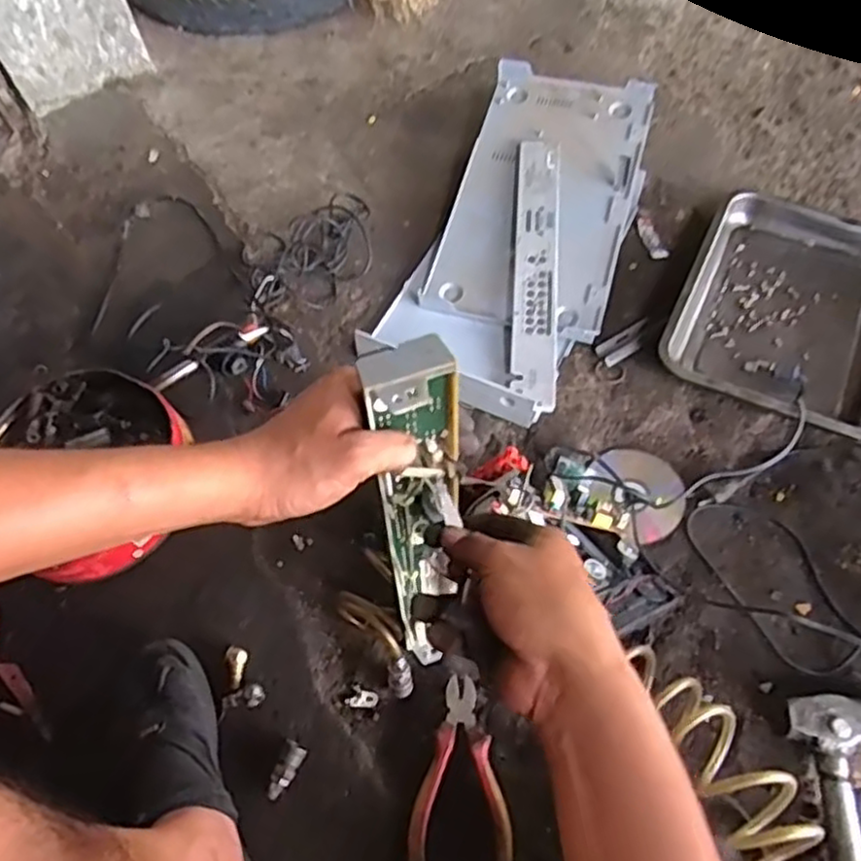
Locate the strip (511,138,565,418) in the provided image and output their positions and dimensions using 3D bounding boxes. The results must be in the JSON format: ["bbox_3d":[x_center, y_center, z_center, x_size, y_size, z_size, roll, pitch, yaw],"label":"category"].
[{"bbox_3d":[0.141,-0.219,0.939,0.060,0.009,0.413,3,68,3],"label":"strip"}]

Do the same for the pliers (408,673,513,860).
[{"bbox_3d":[0.027,0.317,0.659,0.090,0.012,0.167,-1,61,3],"label":"pliers"}]

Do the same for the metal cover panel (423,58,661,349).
[{"bbox_3d":[0.156,-0.329,0.993,0.238,0.022,0.423,14,71,11],"label":"metal cover panel"}]

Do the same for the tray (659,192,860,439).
[{"bbox_3d":[0.460,-0.155,0.897,0.259,0.054,0.349,23,65,16],"label":"tray"}]

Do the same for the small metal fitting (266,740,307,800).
[{"bbox_3d":[-0.137,0.320,0.667,0.021,0.015,0.051,21,64,15],"label":"small metal fitting"}]

